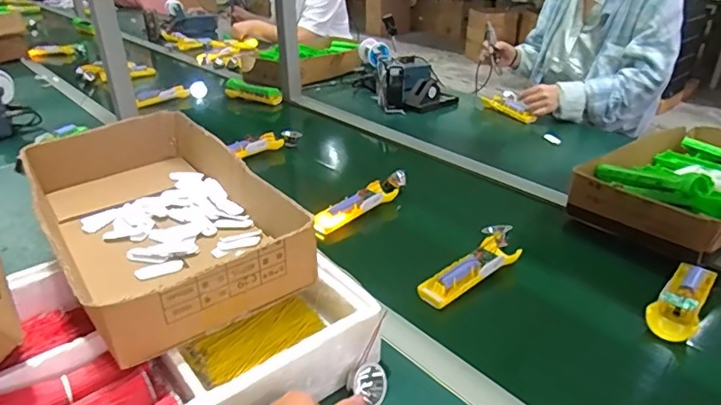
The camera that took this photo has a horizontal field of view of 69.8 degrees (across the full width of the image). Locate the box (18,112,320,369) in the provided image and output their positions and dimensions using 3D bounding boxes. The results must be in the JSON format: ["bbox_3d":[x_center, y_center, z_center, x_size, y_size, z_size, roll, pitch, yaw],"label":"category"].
[{"bbox_3d":[-0.254,0.014,0.651,0.222,0.095,0.414,-20,34,-31],"label":"box"}]

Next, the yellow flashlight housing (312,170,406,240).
[{"bbox_3d":[0.008,-0.001,0.886,0.043,0.033,0.218,24,37,38],"label":"yellow flashlight housing"}]

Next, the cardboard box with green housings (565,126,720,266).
[{"bbox_3d":[0.567,-0.041,0.872,0.413,0.083,0.239,-20,34,-31],"label":"cardboard box with green housings"}]

